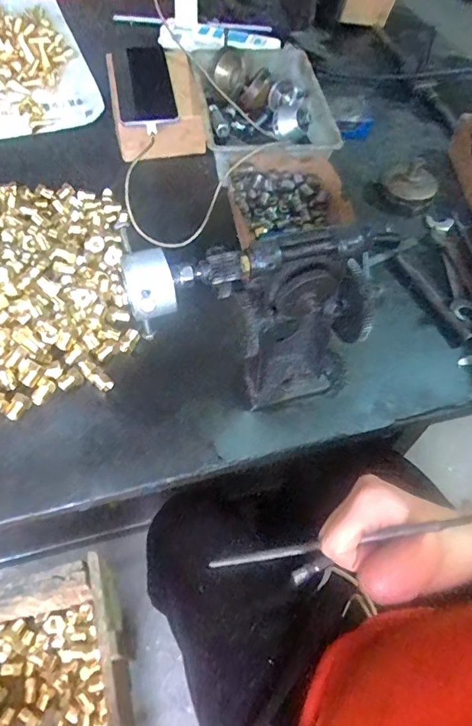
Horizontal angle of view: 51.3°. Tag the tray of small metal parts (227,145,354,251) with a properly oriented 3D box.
[{"bbox_3d":[0.063,-0.220,0.622,0.146,0.058,0.120,-9,58,-11],"label":"tray of small metal parts"}]

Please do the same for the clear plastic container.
[{"bbox_3d":[0.035,-0.349,0.690,0.170,0.069,0.234,-6,58,-9],"label":"clear plastic container"}]

